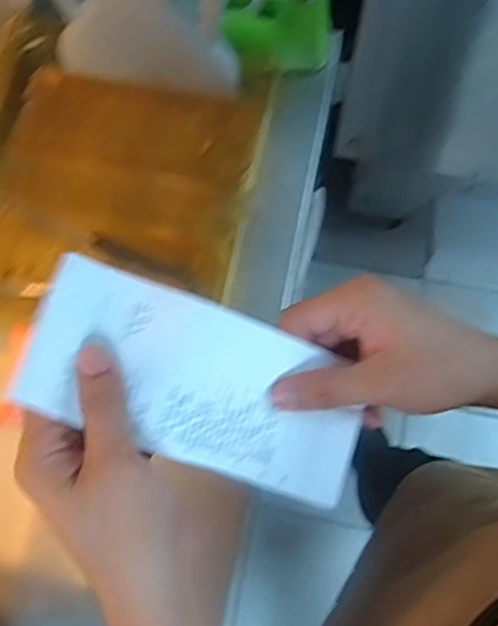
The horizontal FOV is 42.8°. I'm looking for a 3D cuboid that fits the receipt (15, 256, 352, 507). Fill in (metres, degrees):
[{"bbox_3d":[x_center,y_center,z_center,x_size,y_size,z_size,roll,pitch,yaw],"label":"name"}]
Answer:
[{"bbox_3d":[-0.023,0.036,0.324,0.171,0.013,0.079,21,80,-14],"label":"receipt"}]

